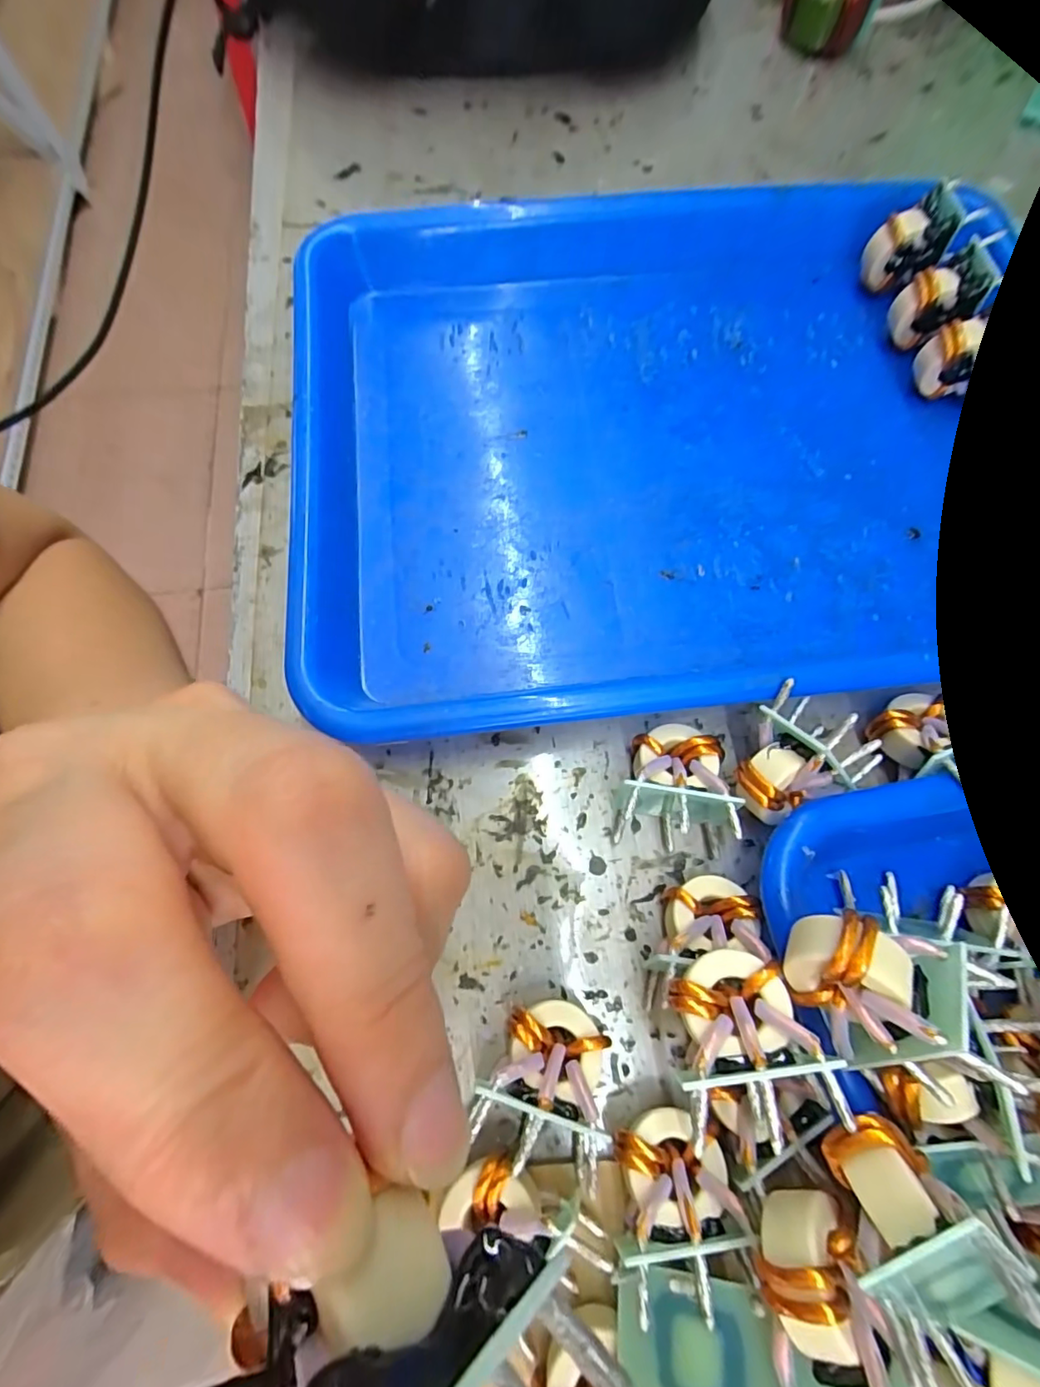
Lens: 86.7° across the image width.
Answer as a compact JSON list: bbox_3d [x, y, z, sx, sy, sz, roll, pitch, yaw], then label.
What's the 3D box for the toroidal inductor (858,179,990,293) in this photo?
[{"bbox_3d":[0.181,-0.206,0.256,0.033,0.039,0.027,38,76,12],"label":"toroidal inductor"}]

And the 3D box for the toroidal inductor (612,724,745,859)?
[{"bbox_3d":[0.054,0.032,0.191,0.037,0.026,0.040,9,72,3],"label":"toroidal inductor"}]

